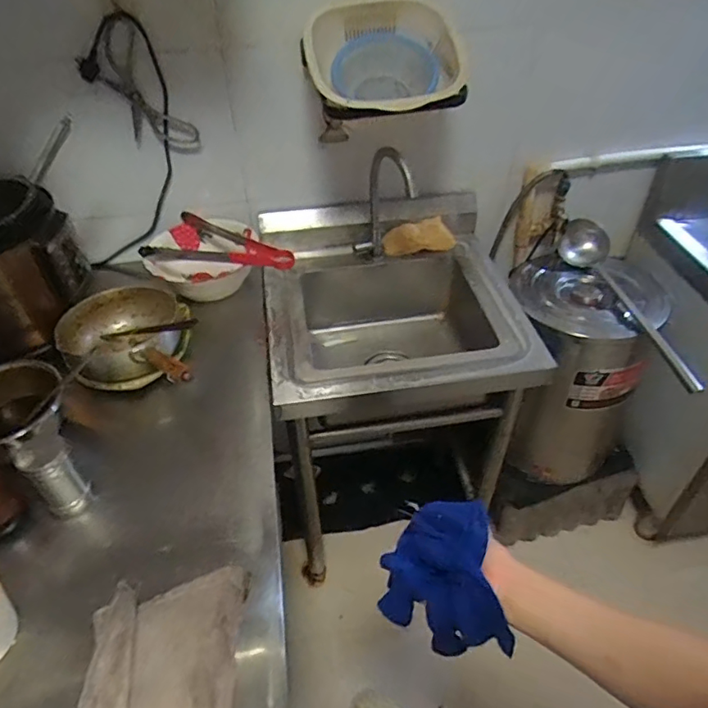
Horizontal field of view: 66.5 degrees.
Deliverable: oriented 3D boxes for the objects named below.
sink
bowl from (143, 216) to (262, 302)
[{"bbox_3d":[0.076,-0.064,1.129,0.492,0.289,0.477,-7,43,-6],"label":"sink"},{"bbox_3d":[-0.312,-0.196,1.130,0.216,0.088,0.216,-1,43,1],"label":"bowl"}]

